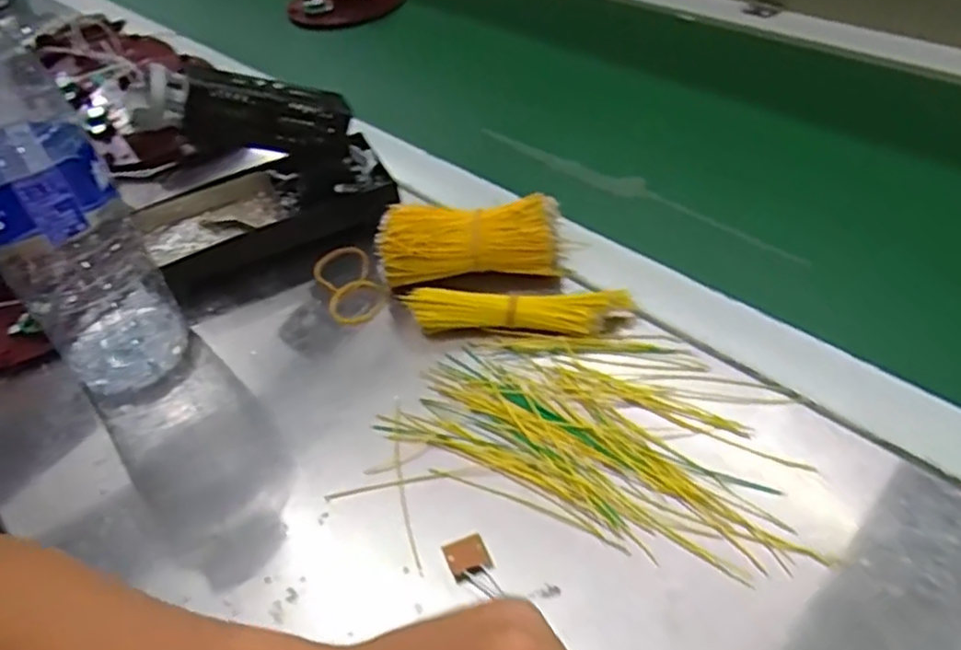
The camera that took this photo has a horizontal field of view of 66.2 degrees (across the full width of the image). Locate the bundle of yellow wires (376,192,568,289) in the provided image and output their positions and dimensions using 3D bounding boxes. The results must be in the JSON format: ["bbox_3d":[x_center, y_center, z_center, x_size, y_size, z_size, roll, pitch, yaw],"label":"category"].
[{"bbox_3d":[-0.006,-0.047,0.419,0.101,0.040,0.034,-7,44,2],"label":"bundle of yellow wires"}]

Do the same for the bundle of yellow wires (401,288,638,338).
[{"bbox_3d":[0.018,-0.007,0.391,0.119,0.021,0.020,1,45,11],"label":"bundle of yellow wires"}]

